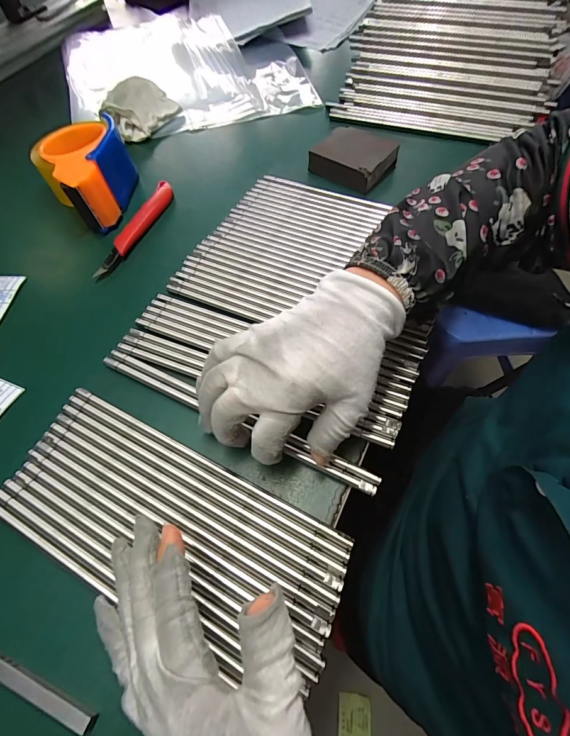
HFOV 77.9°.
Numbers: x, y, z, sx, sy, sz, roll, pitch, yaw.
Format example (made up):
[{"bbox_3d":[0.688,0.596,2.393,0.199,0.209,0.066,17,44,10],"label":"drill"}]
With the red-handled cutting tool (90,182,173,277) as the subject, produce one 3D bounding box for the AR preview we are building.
[{"bbox_3d":[-0.165,-0.158,0.388,0.022,0.011,0.147,17,63,12],"label":"red-handled cutting tool"}]

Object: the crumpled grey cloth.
[{"bbox_3d":[-0.207,-0.366,0.487,0.087,0.024,0.098,36,69,0],"label":"crumpled grey cloth"}]

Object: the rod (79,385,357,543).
[{"bbox_3d":[-0.063,0.065,0.259,0.239,0.004,0.007,24,65,15],"label":"rod"}]

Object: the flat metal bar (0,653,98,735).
[{"bbox_3d":[-0.168,0.174,0.207,0.133,0.008,0.009,18,63,12],"label":"flat metal bar"}]

